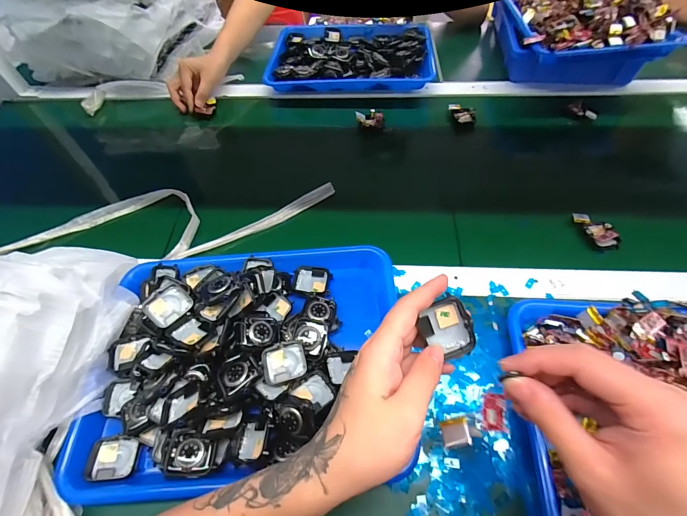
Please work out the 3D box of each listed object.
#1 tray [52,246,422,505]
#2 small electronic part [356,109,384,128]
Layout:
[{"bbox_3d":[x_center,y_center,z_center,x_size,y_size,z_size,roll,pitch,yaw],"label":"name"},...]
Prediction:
[{"bbox_3d":[-0.102,0.094,0.354,0.323,0.059,0.239,-7,57,-1],"label":"tray"},{"bbox_3d":[0.048,-0.255,0.612,0.050,0.019,0.028,-1,57,3],"label":"small electronic part"}]

